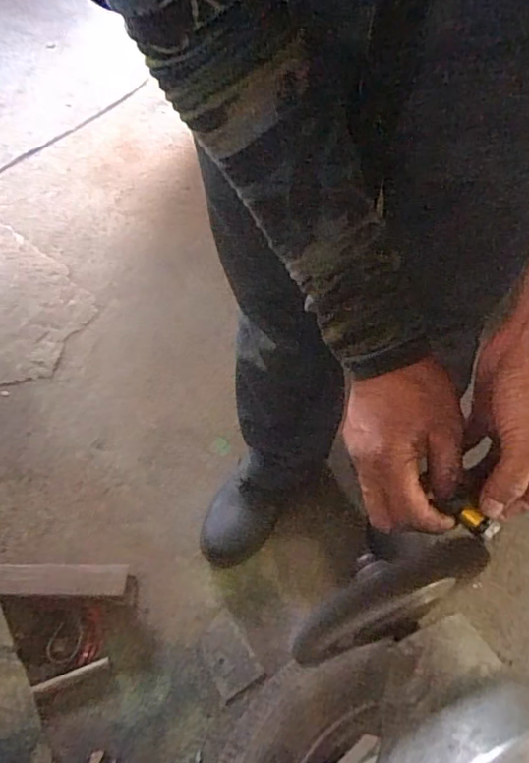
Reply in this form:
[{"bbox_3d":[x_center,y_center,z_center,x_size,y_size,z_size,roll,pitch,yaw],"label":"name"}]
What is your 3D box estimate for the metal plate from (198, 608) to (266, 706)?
[{"bbox_3d":[-0.057,0.420,0.868,0.068,0.009,0.116,-30,59,-17],"label":"metal plate"}]

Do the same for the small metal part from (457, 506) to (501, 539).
[{"bbox_3d":[0.144,0.095,0.383,0.027,0.012,0.012,23,61,18],"label":"small metal part"}]

